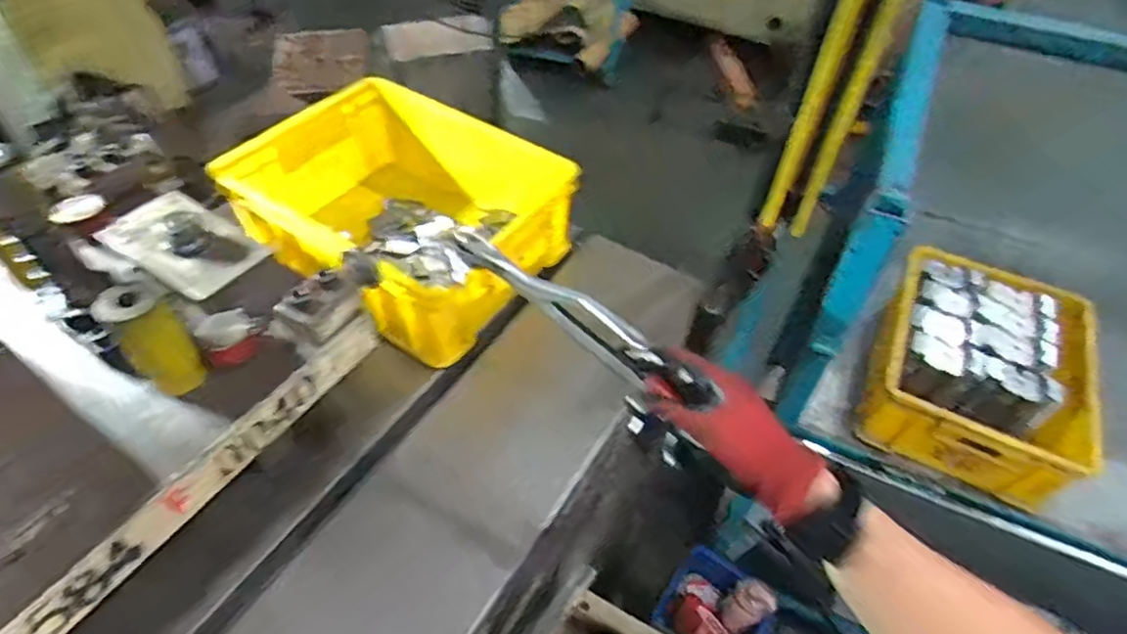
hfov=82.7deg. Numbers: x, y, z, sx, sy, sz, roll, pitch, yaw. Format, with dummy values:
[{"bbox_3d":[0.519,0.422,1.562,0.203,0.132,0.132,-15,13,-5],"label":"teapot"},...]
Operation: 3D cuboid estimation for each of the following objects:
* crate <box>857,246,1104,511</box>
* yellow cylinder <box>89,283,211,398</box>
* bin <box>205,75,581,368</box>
[{"bbox_3d":[0.614,0.074,0.949,0.281,0.130,0.337,23,52,16],"label":"crate"},{"bbox_3d":[-0.312,0.018,0.490,0.042,0.091,0.037,-35,59,-28],"label":"yellow cylinder"},{"bbox_3d":[-0.197,-0.115,0.776,0.343,0.155,0.286,28,54,20],"label":"bin"}]

